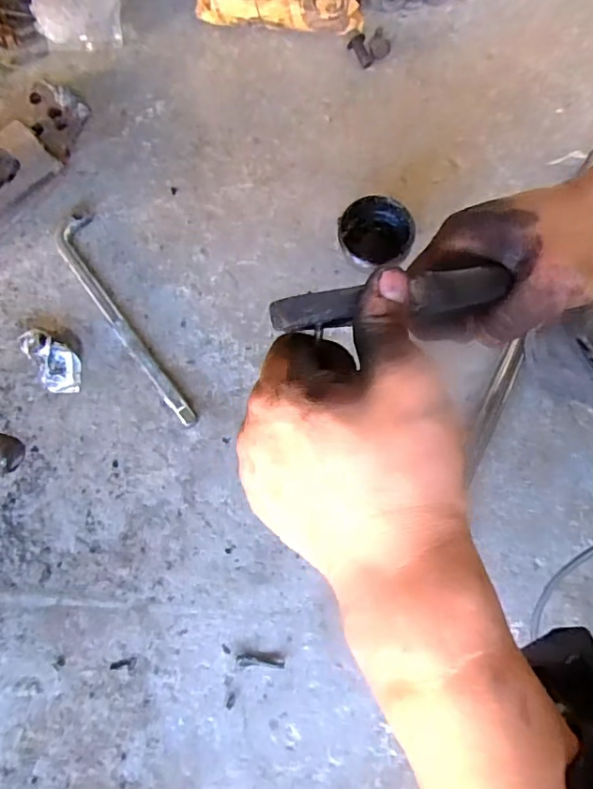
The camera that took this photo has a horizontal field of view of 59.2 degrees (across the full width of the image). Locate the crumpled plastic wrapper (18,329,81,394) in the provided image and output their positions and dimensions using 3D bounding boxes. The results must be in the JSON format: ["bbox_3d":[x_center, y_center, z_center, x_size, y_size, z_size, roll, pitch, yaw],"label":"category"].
[{"bbox_3d":[-0.223,-0.033,0.473,0.036,0.030,0.065,-38,78,-11],"label":"crumpled plastic wrapper"}]

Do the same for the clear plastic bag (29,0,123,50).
[{"bbox_3d":[-0.243,-0.423,0.582,0.094,0.042,0.066,-12,75,-4],"label":"clear plastic bag"}]

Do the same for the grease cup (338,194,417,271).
[{"bbox_3d":[0.072,-0.147,0.500,0.071,0.046,0.067,0,74,-1],"label":"grease cup"}]

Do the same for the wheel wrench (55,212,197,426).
[{"bbox_3d":[-0.164,-0.073,0.492,0.039,0.017,0.247,-31,77,-9],"label":"wheel wrench"}]

